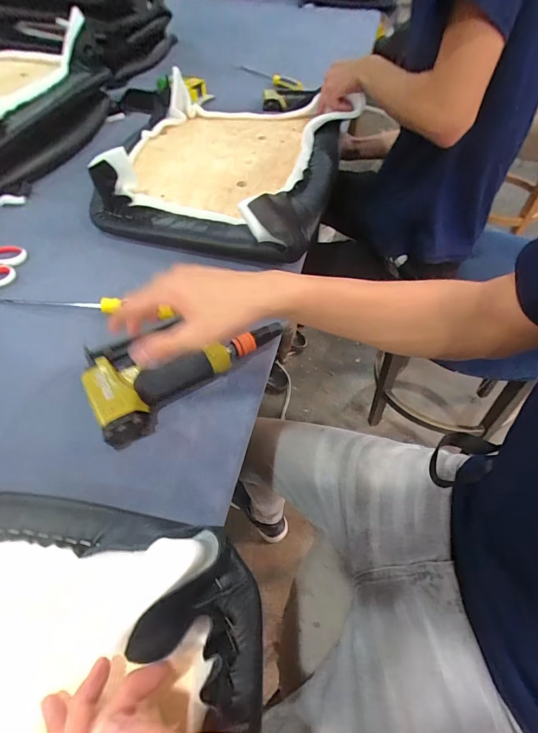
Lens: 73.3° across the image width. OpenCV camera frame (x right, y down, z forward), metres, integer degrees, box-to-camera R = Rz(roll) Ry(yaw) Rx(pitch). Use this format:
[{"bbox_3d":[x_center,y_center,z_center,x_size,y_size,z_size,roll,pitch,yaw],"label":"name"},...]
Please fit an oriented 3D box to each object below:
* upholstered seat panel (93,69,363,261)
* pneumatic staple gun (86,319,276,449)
[{"bbox_3d":[-0.085,-0.405,0.694,0.425,0.113,0.487,14,56,9],"label":"upholstered seat panel"},{"bbox_3d":[-0.113,-0.006,0.463,0.227,0.048,0.129,-27,60,-18],"label":"pneumatic staple gun"}]

